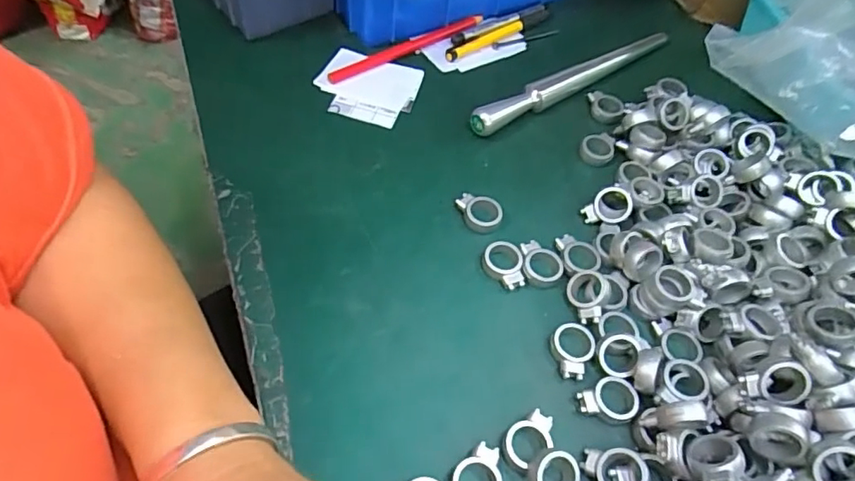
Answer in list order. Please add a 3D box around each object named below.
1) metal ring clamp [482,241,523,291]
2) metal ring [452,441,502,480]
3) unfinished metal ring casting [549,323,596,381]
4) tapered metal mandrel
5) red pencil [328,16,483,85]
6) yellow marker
[{"bbox_3d":[0.050,0.017,0.358,0.025,0.012,0.032,1,55,-5],"label":"metal ring clamp"},{"bbox_3d":[0.027,0.121,0.280,0.026,0.004,0.033,19,55,7],"label":"metal ring"},{"bbox_3d":[0.087,0.066,0.326,0.026,0.008,0.033,8,54,-1],"label":"unfinished metal ring casting"},{"bbox_3d":[0.128,-0.139,0.462,0.226,0.023,0.018,-30,63,-24],"label":"tapered metal mandrel"},{"bbox_3d":[-0.016,-0.169,0.470,0.156,0.011,0.015,-27,62,-23],"label":"red pencil"},{"bbox_3d":[0.066,-0.189,0.497,0.121,0.011,0.015,-30,63,-24],"label":"yellow marker"}]

